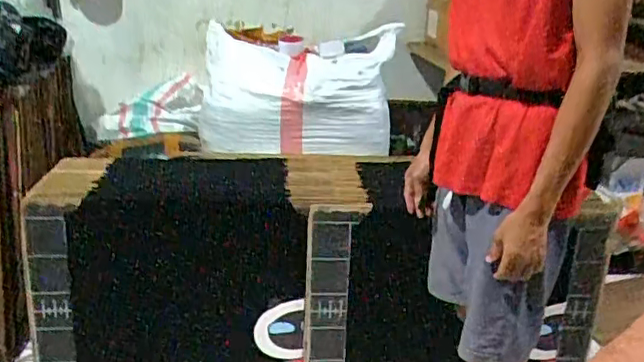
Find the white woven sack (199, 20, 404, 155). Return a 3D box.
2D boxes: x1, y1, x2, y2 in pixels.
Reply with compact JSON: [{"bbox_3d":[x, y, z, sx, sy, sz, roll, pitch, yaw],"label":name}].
[{"bbox_3d":[-0.060,-0.268,1.851,0.590,0.345,0.331,0,21,-7],"label":"white woven sack"}]

